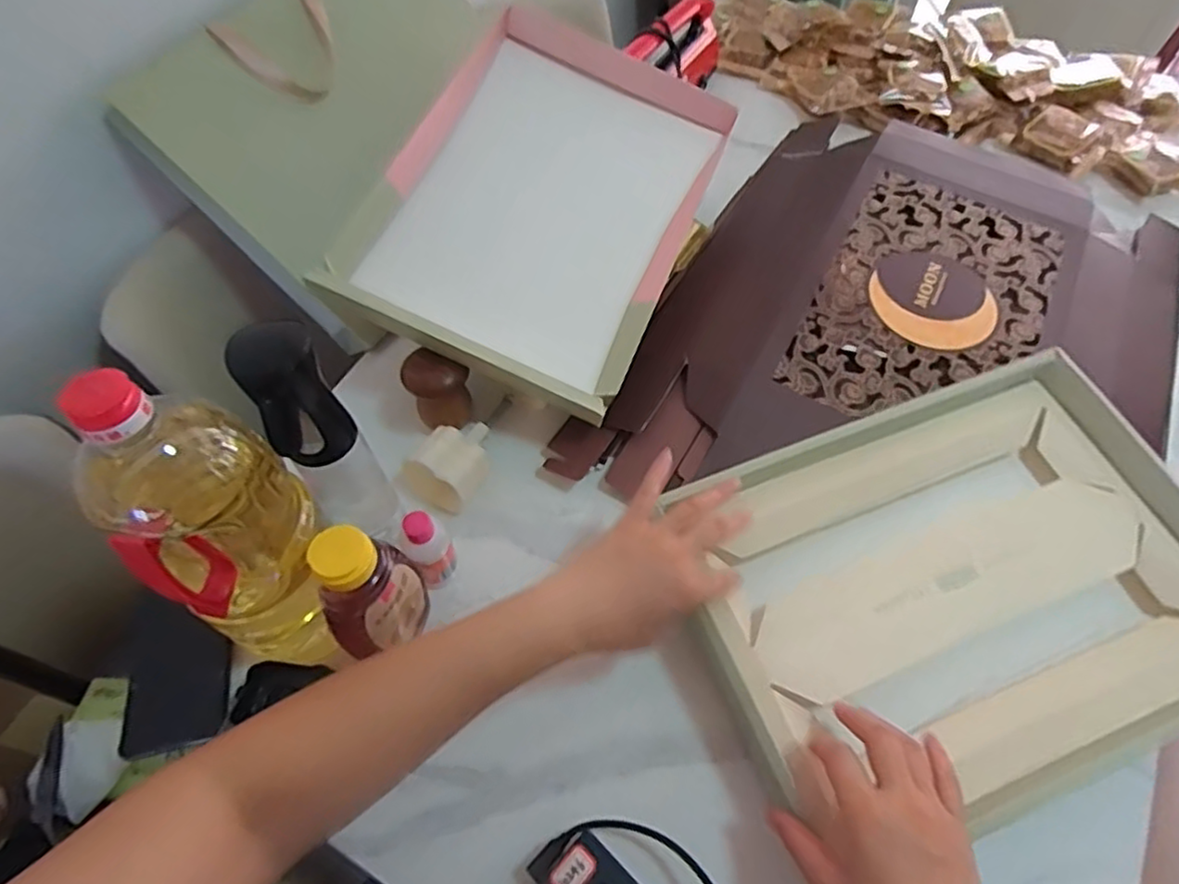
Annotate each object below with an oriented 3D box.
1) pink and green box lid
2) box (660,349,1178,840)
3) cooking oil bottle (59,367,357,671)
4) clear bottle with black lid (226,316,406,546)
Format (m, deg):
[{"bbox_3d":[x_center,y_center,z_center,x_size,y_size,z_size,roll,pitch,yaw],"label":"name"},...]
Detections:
[{"bbox_3d":[-0.038,-0.276,0.727,0.302,0.081,0.479,26,65,-5],"label":"pink and green box lid"},{"bbox_3d":[0.286,0.106,0.510,0.384,0.055,0.279,-18,58,-11],"label":"box"},{"bbox_3d":[-0.241,0.062,0.448,0.103,0.273,0.102,0,57,0],"label":"cooking oil bottle"},{"bbox_3d":[-0.198,0.011,0.510,0.058,0.235,0.059,-29,61,-18],"label":"clear bottle with black lid"}]

